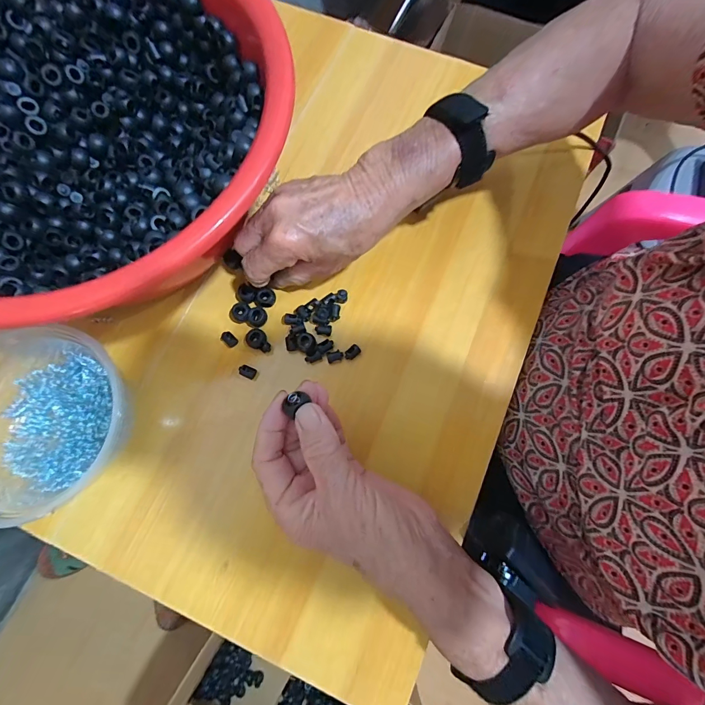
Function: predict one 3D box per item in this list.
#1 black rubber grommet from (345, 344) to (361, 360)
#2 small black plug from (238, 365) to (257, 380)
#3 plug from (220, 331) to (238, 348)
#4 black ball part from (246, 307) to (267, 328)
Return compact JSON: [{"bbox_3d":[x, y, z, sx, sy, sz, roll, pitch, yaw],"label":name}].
[{"bbox_3d":[0.000,0.000,0.325,0.014,0.008,0.009,-41,79,-10],"label":"black rubber grommet"},{"bbox_3d":[-0.092,0.017,0.323,0.014,0.008,0.011,23,76,6],"label":"small black plug"},{"bbox_3d":[-0.111,-0.012,0.330,0.010,0.005,0.016,-44,80,-11],"label":"plug"},{"bbox_3d":[-0.086,-0.031,0.332,0.015,0.012,0.019,15,76,3],"label":"black ball part"}]

